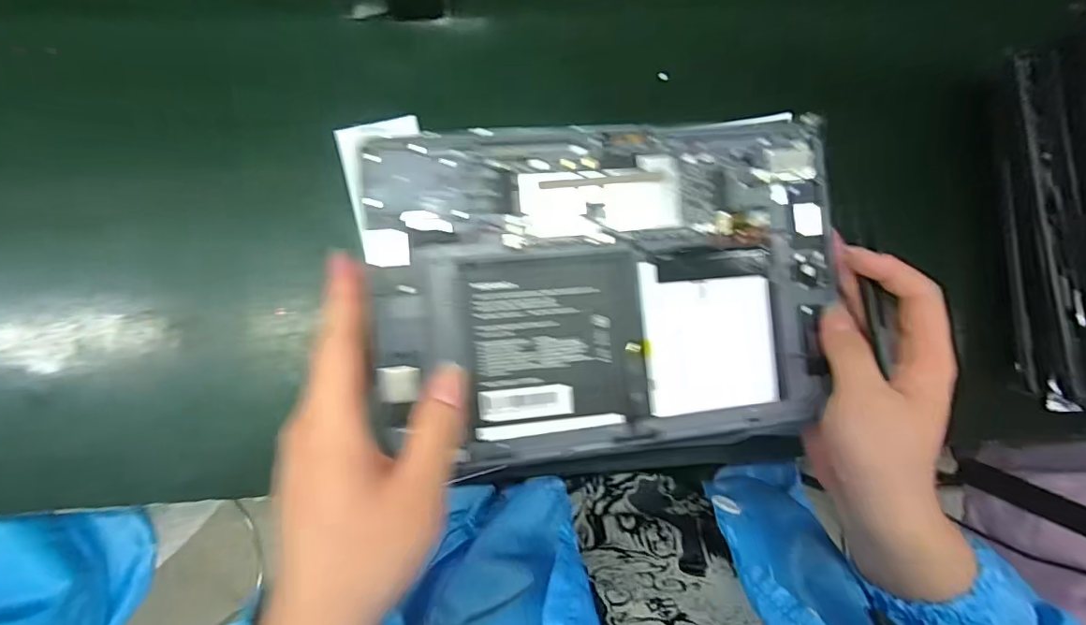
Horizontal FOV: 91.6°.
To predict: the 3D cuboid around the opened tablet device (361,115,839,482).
[{"bbox_3d":[0.041,-0.012,0.283,0.251,0.008,0.172,-6,89,-11],"label":"opened tablet device"}]

